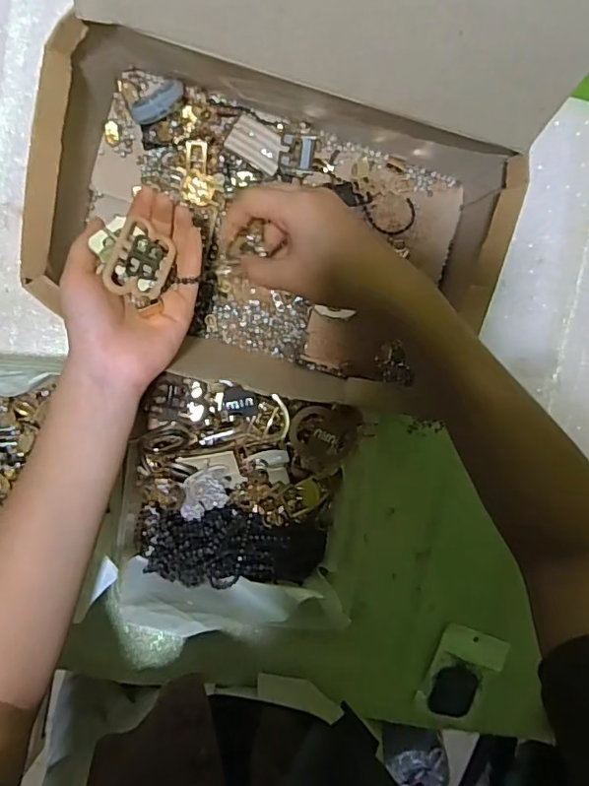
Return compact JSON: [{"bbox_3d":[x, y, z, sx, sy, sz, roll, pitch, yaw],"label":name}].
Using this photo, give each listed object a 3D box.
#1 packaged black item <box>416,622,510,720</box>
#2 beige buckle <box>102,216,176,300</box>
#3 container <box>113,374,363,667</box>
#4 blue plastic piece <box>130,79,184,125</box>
[{"bbox_3d":[0.163,0.275,0.538,0.056,0.016,0.093,25,94,-6],"label":"packaged black item"},{"bbox_3d":[-0.103,-0.087,0.369,0.038,0.008,0.048,29,73,-30],"label":"beige buckle"},{"bbox_3d":[-0.046,0.087,0.465,0.180,0.086,0.202,7,96,-5],"label":"container"},{"bbox_3d":[-0.114,-0.244,0.460,0.048,0.009,0.022,-32,98,0],"label":"blue plastic piece"}]

